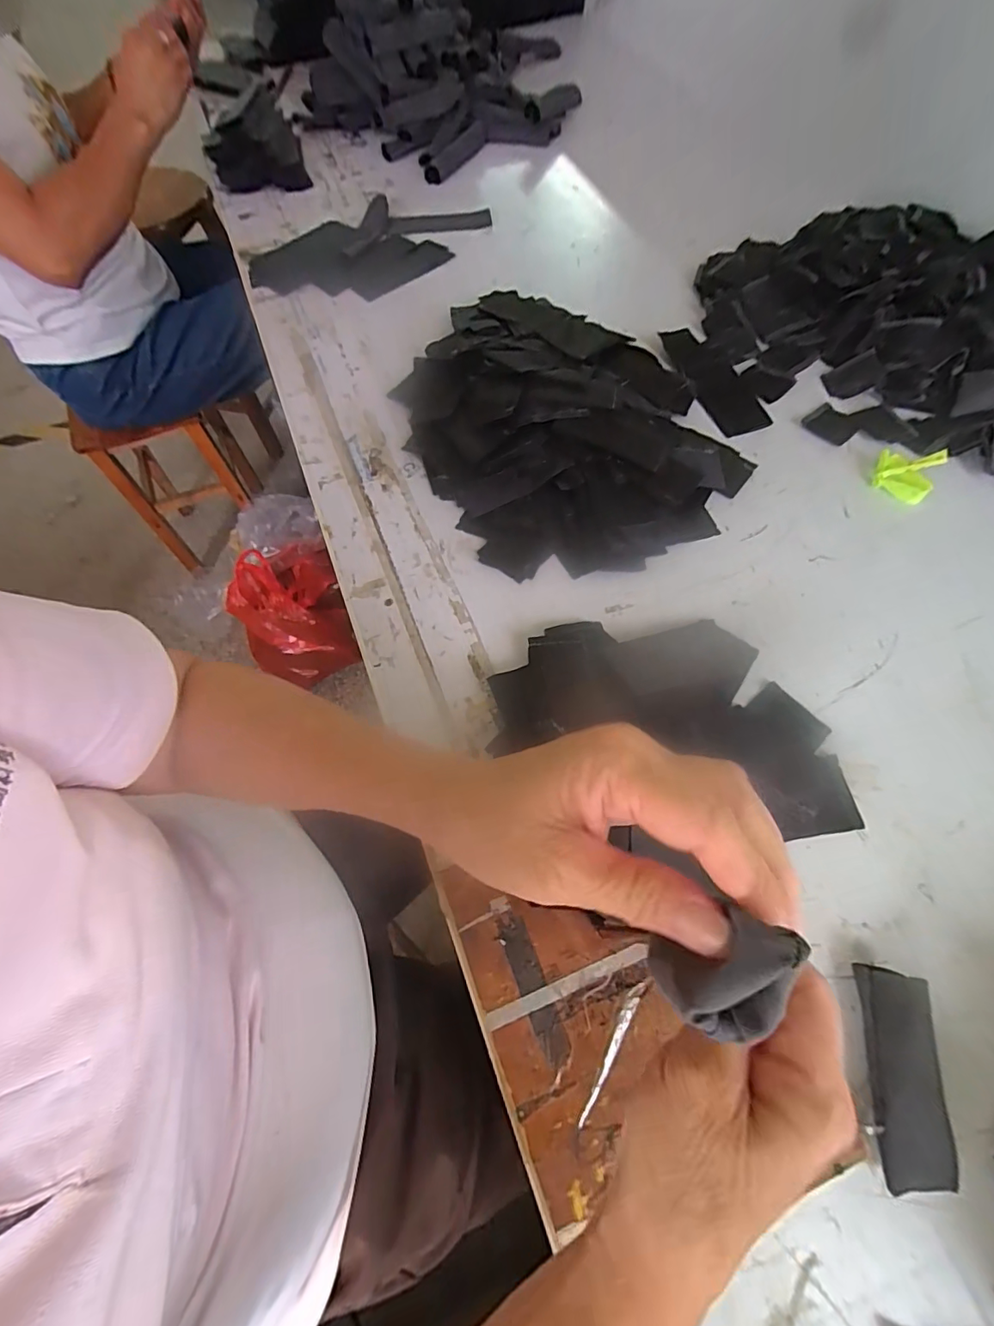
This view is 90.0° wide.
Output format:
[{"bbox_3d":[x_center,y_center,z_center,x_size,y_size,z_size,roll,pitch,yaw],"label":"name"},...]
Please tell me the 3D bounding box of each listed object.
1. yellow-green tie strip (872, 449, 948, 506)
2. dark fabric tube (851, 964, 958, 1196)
[{"bbox_3d":[0.400,-0.188,0.484,0.054,0.034,0.037,38,71,18],"label":"yellow-green tie strip"},{"bbox_3d":[0.231,0.235,0.284,0.040,0.029,0.102,0,64,2],"label":"dark fabric tube"}]

